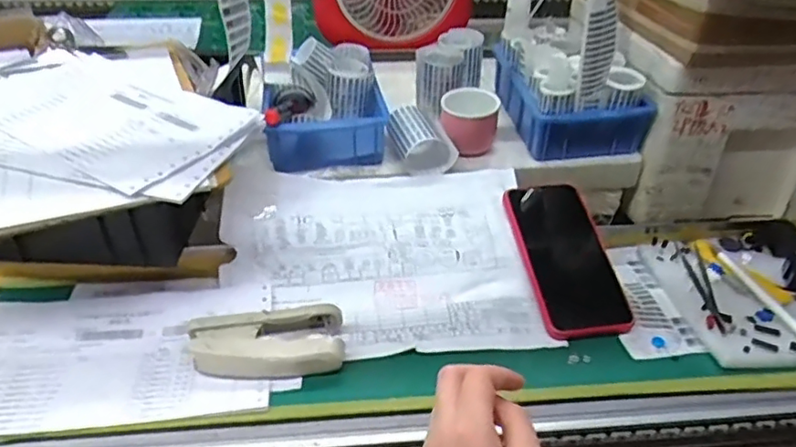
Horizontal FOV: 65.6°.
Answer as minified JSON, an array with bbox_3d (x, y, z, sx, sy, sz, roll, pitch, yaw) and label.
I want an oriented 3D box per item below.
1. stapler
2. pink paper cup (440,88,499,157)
[{"bbox_3d":[-0.102,0.093,0.488,0.116,0.029,0.057,-7,38,-11],"label":"stapler"},{"bbox_3d":[0.078,-0.111,0.678,0.063,0.055,0.058,6,38,5],"label":"pink paper cup"}]

